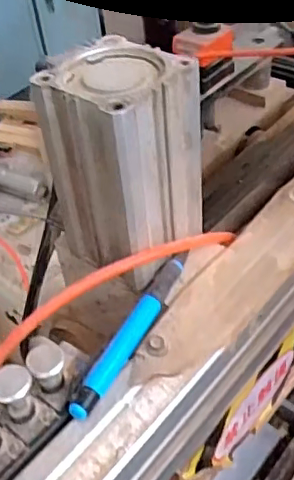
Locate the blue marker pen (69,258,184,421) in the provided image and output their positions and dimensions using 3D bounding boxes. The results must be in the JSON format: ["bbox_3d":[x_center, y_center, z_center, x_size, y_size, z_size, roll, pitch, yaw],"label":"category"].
[{"bbox_3d":[-0.008,0.048,0.301,0.012,0.009,0.108,16,48,23],"label":"blue marker pen"}]

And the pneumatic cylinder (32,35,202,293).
[{"bbox_3d":[-0.012,-0.042,0.316,0.061,0.112,0.061,29,53,32],"label":"pneumatic cylinder"}]

